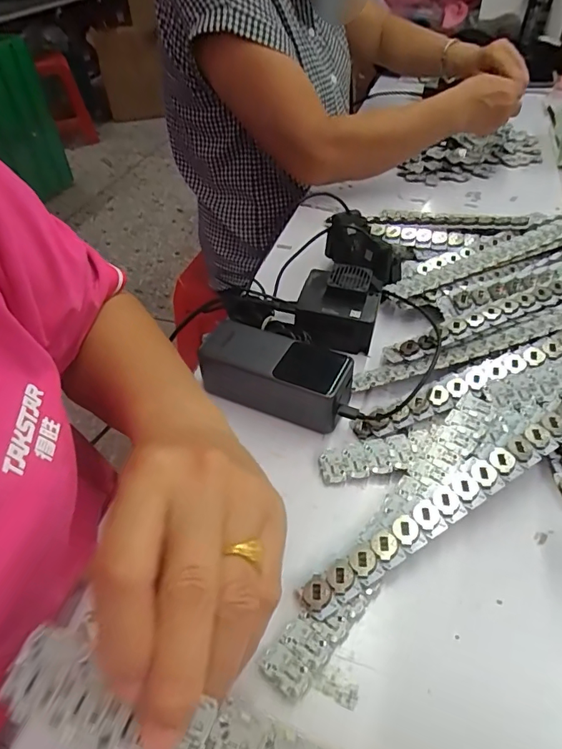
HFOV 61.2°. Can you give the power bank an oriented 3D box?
[{"bbox_3d":[-0.005,-0.001,0.421,0.131,0.050,0.060,15,47,18],"label":"power bank"}]

